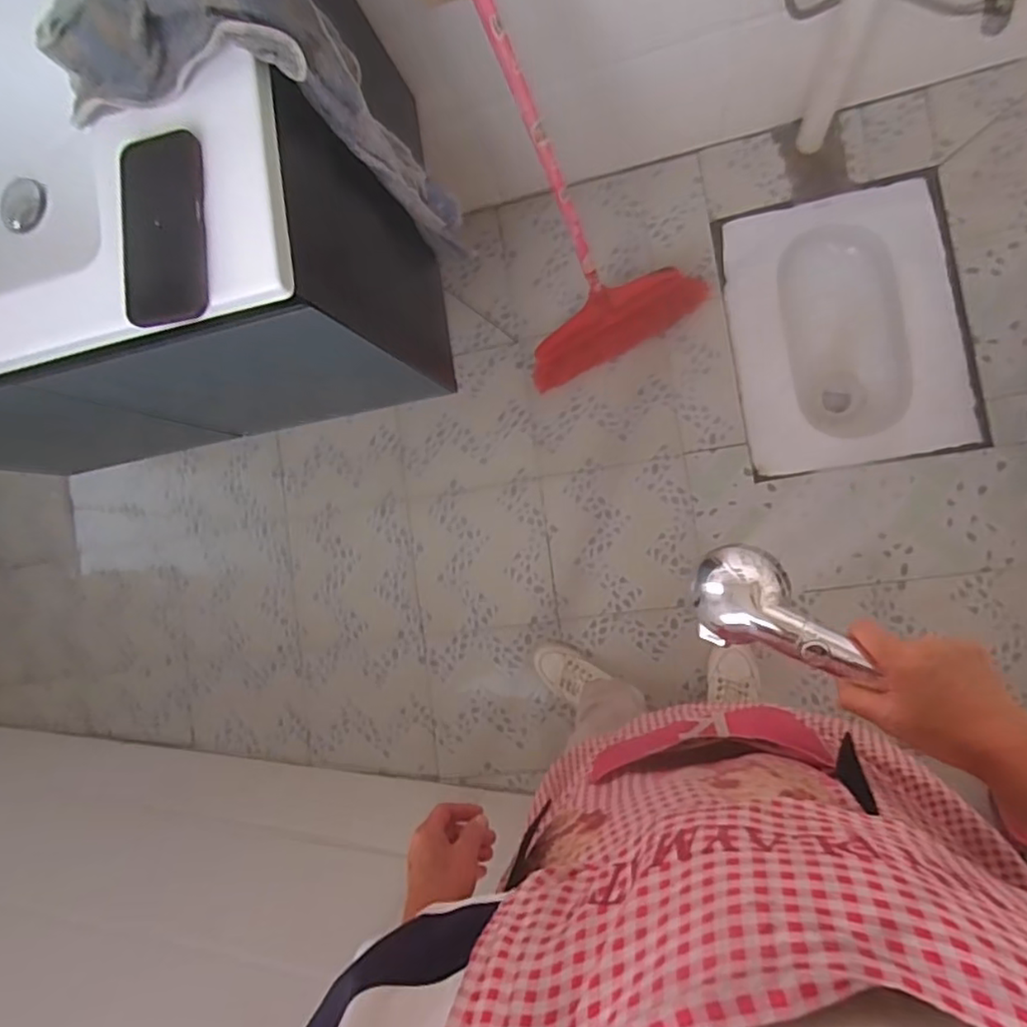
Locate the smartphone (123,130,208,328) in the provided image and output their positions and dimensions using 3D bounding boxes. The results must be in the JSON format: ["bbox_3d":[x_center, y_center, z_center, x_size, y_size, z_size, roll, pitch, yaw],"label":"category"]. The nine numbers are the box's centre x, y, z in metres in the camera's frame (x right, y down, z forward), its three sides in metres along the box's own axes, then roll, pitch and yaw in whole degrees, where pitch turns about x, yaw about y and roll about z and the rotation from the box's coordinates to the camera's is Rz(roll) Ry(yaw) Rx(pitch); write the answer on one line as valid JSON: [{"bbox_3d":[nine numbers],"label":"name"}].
[{"bbox_3d":[-0.302,-0.247,0.539,0.075,0.004,0.157,-3,87,13],"label":"smartphone"}]

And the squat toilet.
[{"bbox_3d":[0.641,-0.351,1.247,0.393,0.122,0.514,-9,86,12],"label":"squat toilet"}]

